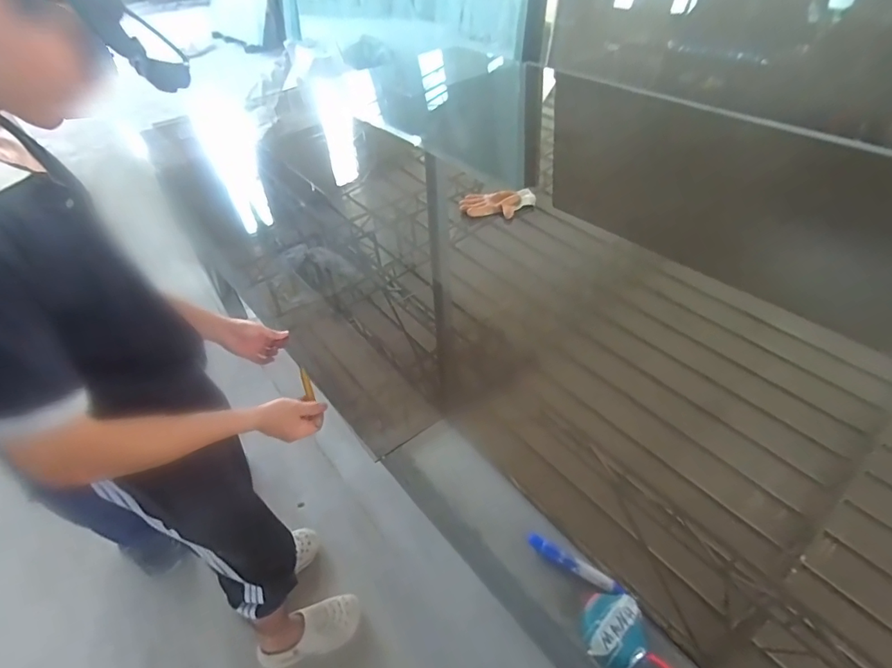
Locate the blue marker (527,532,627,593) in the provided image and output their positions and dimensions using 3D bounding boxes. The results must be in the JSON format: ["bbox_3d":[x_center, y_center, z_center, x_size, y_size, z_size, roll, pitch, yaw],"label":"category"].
[{"bbox_3d":[0.174,0.318,0.641,0.134,0.017,0.022,26,51,28],"label":"blue marker"}]

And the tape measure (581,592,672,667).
[{"bbox_3d":[0.250,0.381,0.550,0.178,0.030,0.080,24,49,26],"label":"tape measure"}]

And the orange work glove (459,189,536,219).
[{"bbox_3d":[0.152,-0.384,1.370,0.220,0.036,0.120,-5,43,-2],"label":"orange work glove"}]

